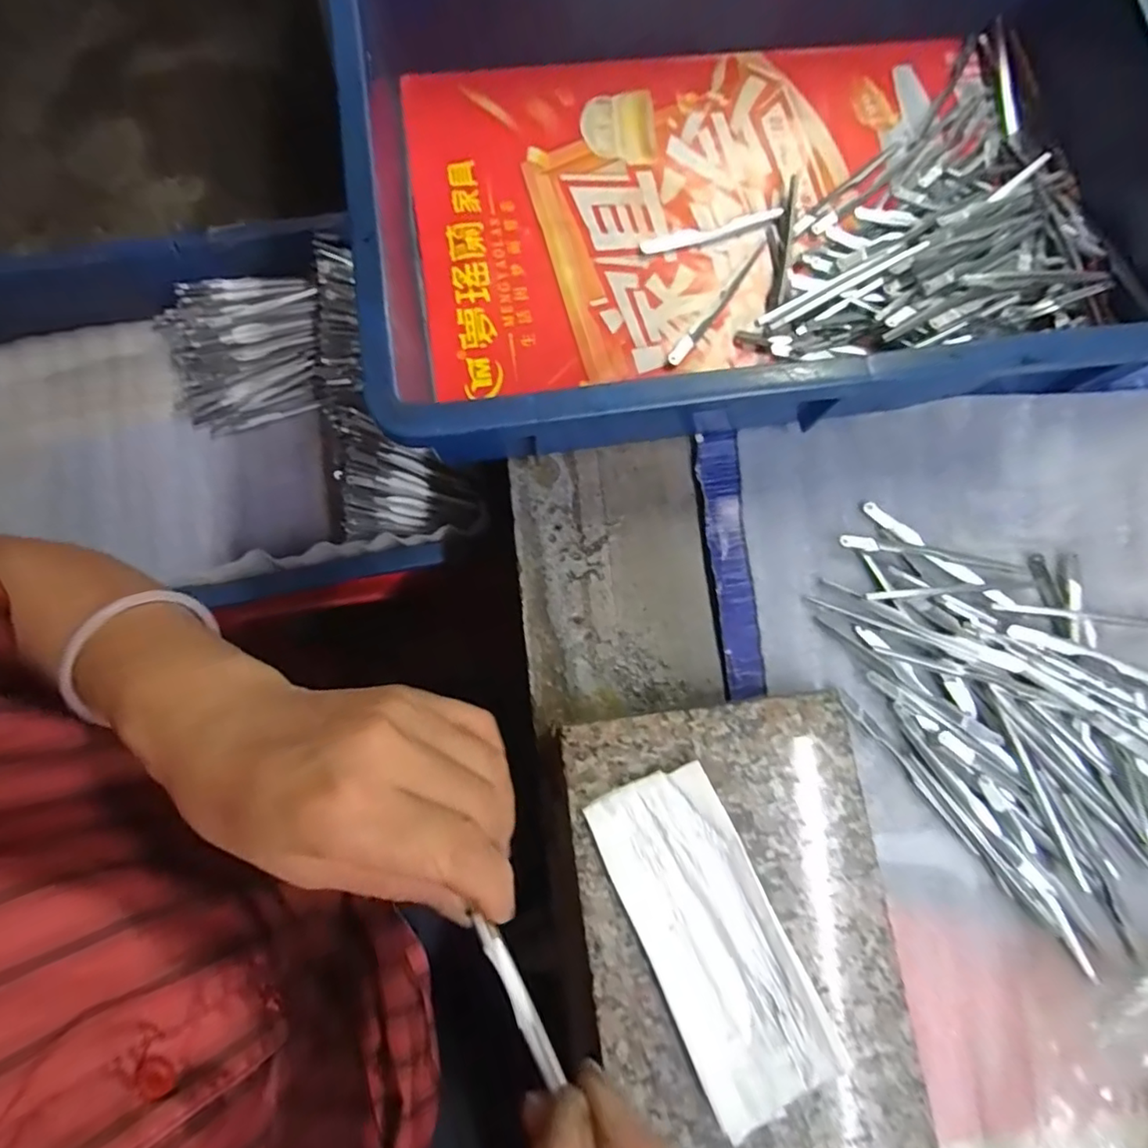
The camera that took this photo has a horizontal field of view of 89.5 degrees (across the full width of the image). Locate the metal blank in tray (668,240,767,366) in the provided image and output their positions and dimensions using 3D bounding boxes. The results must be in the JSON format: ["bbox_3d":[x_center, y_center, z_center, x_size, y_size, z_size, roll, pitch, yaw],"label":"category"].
[{"bbox_3d":[0.085,-0.158,0.337,0.008,0.004,0.099,37,80,6],"label":"metal blank in tray"}]

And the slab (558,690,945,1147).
[{"bbox_3d":[0.075,0.182,0.256,0.131,0.035,0.239,-7,79,-3],"label":"slab"}]

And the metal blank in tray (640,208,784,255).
[{"bbox_3d":[0.082,-0.202,0.342,0.089,0.005,0.010,-18,80,-5],"label":"metal blank in tray"}]

